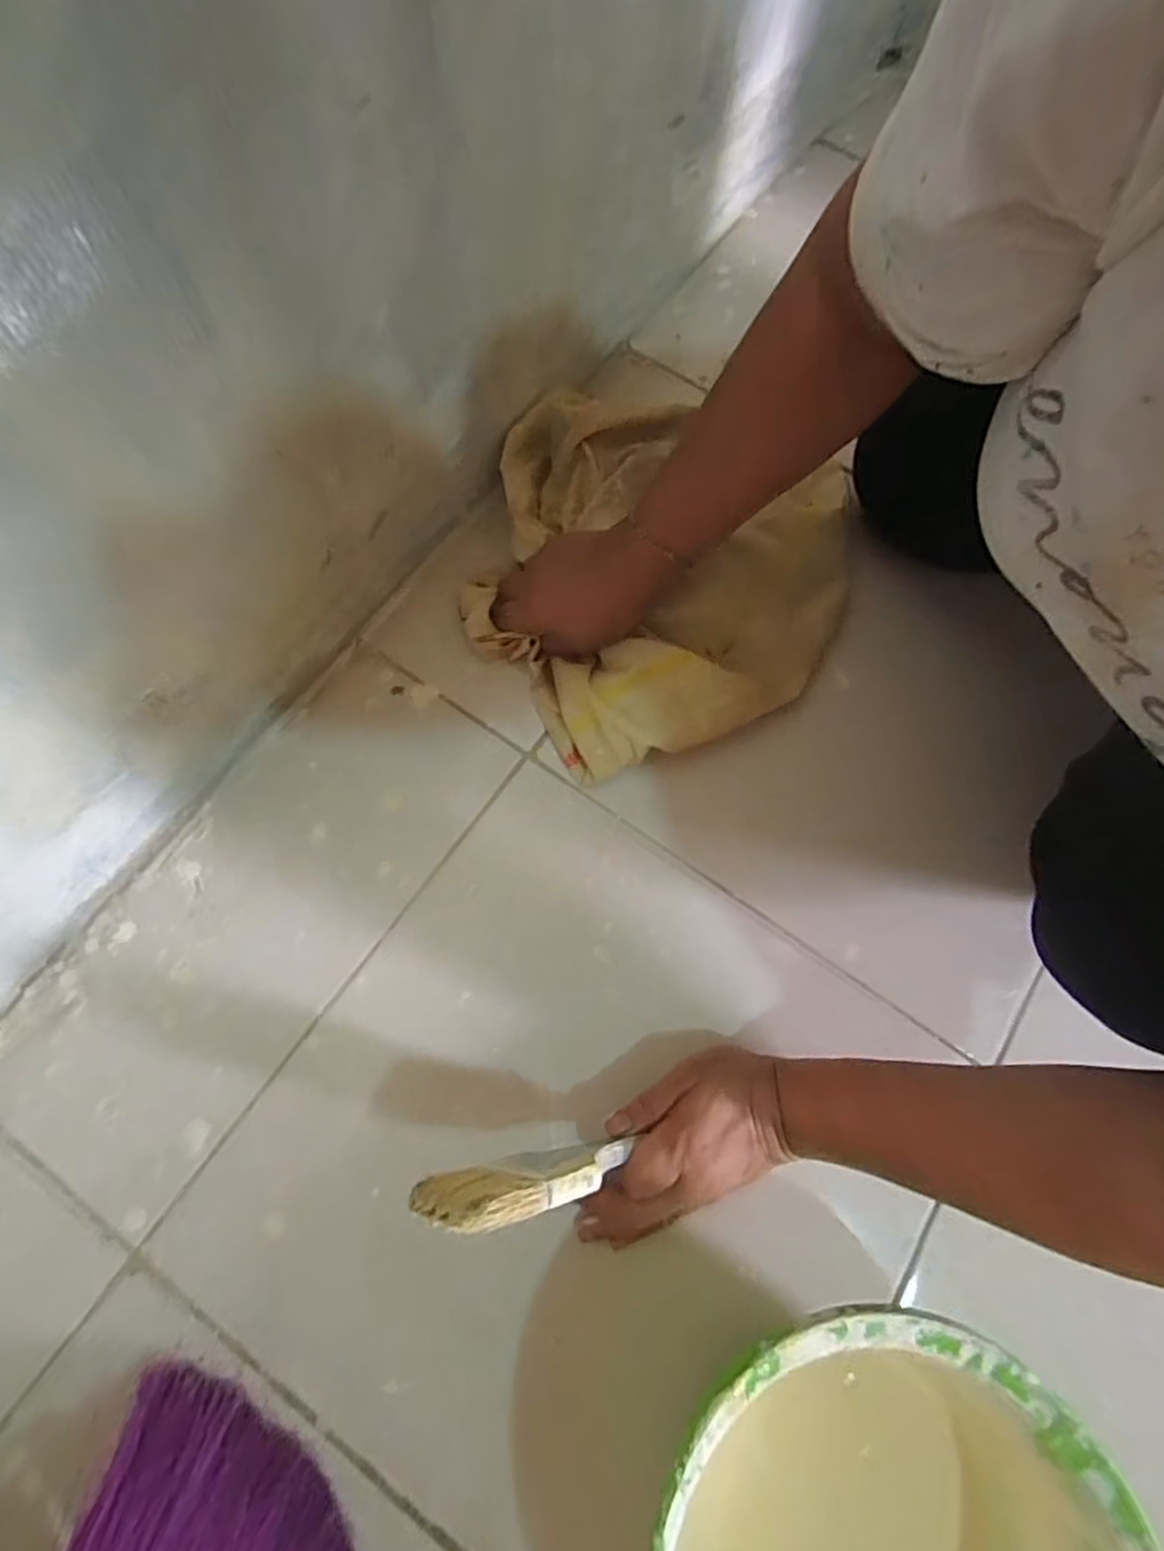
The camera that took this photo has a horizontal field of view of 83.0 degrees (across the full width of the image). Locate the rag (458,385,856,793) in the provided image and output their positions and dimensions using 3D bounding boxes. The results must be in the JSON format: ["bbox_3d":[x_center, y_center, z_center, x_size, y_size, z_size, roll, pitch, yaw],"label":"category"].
[{"bbox_3d":[0.062,-0.151,0.529,0.292,0.053,0.307,12,72,2],"label":"rag"}]

